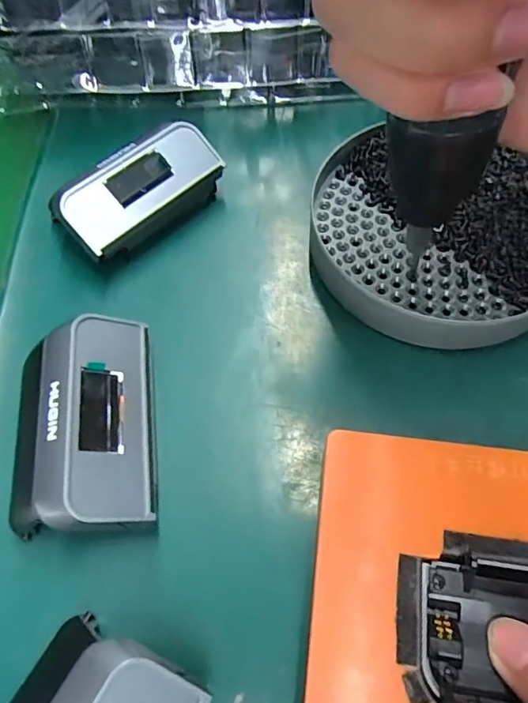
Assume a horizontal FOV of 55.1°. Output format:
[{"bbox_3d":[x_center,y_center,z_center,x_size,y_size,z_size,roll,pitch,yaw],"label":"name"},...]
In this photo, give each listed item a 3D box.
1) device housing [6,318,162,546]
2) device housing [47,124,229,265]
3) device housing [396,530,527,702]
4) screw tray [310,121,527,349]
[{"bbox_3d":[-0.059,0.022,0.171,0.037,0.028,0.075,-9,62,-2],"label":"device housing"},{"bbox_3d":[-0.055,-0.071,0.228,0.076,0.015,0.038,-39,97,-21],"label":"device housing"},{"bbox_3d":[0.082,0.080,0.139,0.087,0.009,0.051,5,62,5],"label":"device housing"},{"bbox_3d":[0.075,-0.046,0.218,0.112,0.021,0.105,13,63,10],"label":"screw tray"}]

